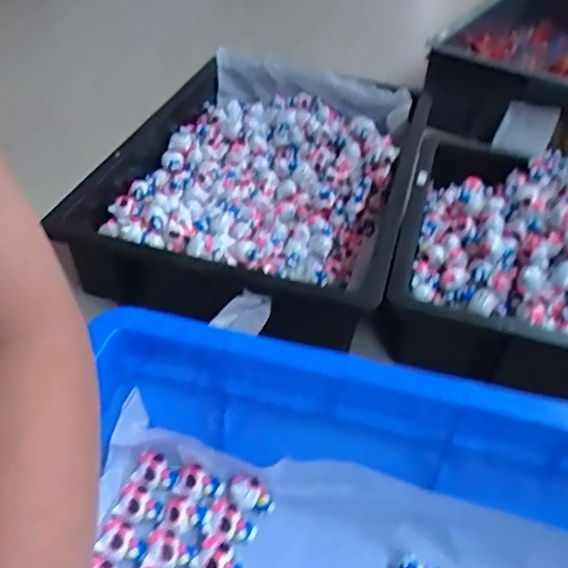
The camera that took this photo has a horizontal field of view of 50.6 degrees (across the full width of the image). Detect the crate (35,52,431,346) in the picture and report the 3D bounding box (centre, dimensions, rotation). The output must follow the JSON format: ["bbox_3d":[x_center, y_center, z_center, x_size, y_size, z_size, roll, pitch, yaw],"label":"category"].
[{"bbox_3d":[-0.016,-0.125,0.706,0.316,0.110,0.448,12,42,11],"label":"crate"}]

